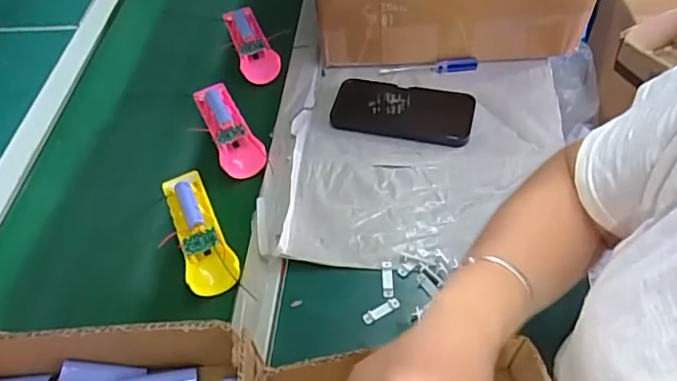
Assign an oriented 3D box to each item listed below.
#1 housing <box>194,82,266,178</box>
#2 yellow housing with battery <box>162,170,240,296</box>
[{"bbox_3d":[-0.135,-0.075,0.667,0.049,0.022,0.150,-26,55,-13],"label":"housing"},{"bbox_3d":[-0.149,0.038,0.584,0.051,0.021,0.152,-21,54,-10],"label":"yellow housing with battery"}]

